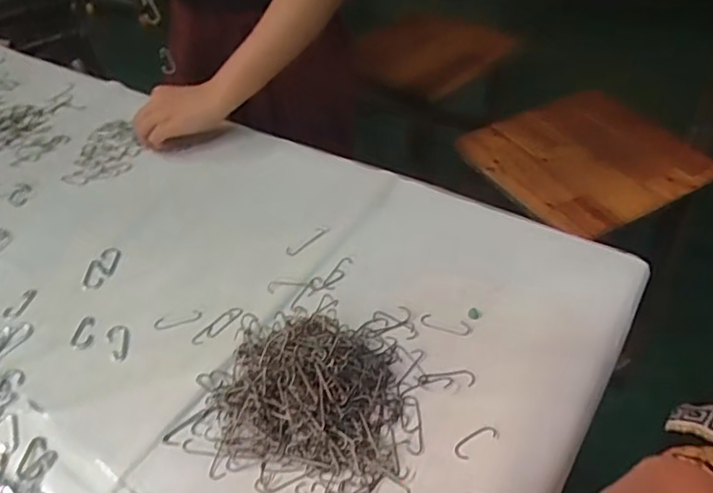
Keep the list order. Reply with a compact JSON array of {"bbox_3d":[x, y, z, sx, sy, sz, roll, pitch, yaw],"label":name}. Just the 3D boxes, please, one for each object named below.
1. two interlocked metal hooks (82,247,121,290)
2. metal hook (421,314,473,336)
[{"bbox_3d":[-0.253,0.020,0.556,0.028,0.005,0.050,-3,46,4],"label":"two interlocked metal hooks"},{"bbox_3d":[0.075,0.066,0.471,0.043,0.004,0.013,12,49,18],"label":"metal hook"}]

